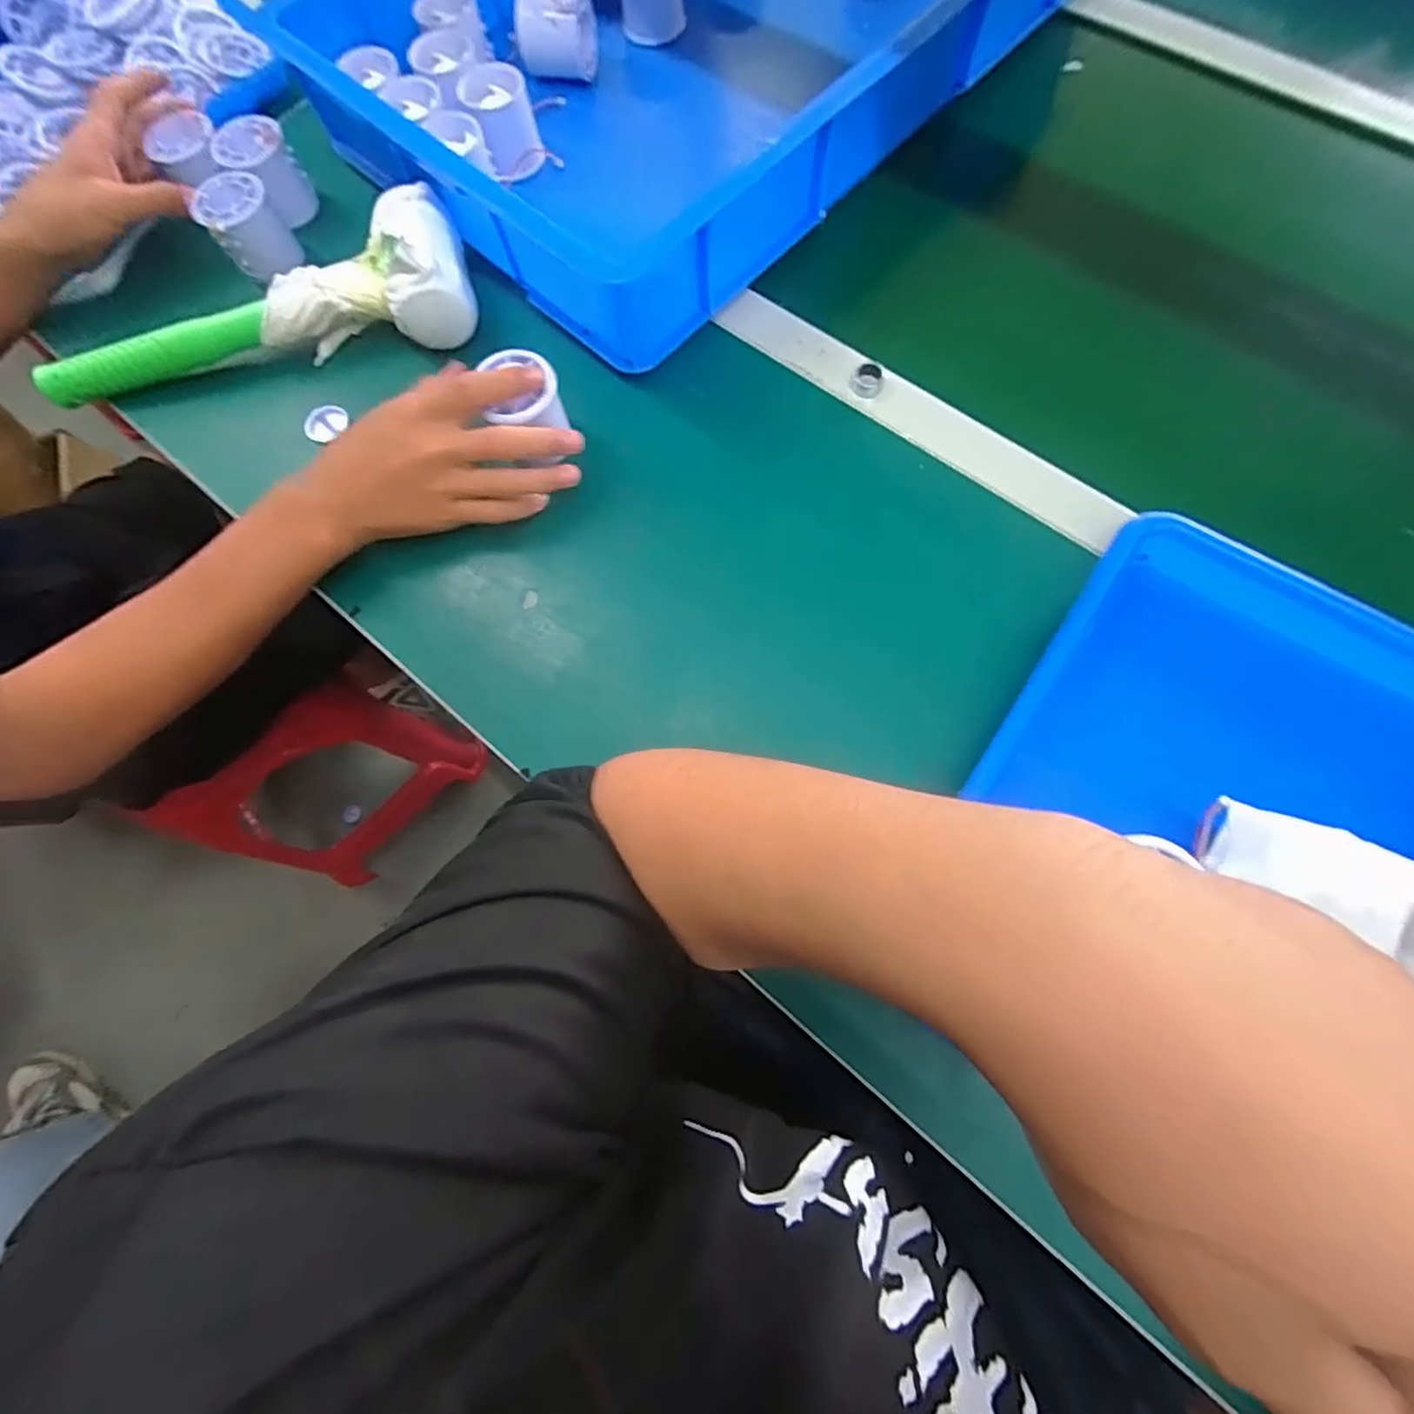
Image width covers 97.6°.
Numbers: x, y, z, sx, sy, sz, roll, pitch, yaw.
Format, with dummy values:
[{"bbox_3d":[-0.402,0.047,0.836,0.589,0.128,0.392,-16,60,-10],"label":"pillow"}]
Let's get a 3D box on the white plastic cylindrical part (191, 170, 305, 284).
[{"bbox_3d":[-0.360,-0.377,0.488,0.055,0.055,0.053,-41,77,-9],"label":"white plastic cylindrical part"}]

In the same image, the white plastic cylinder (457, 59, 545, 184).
[{"bbox_3d":[-0.160,-0.461,0.493,0.049,0.057,0.059,-17,75,-3],"label":"white plastic cylinder"}]

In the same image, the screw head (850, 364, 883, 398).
[{"bbox_3d":[0.115,-0.234,0.444,0.022,0.010,0.021,-1,75,2],"label":"screw head"}]

